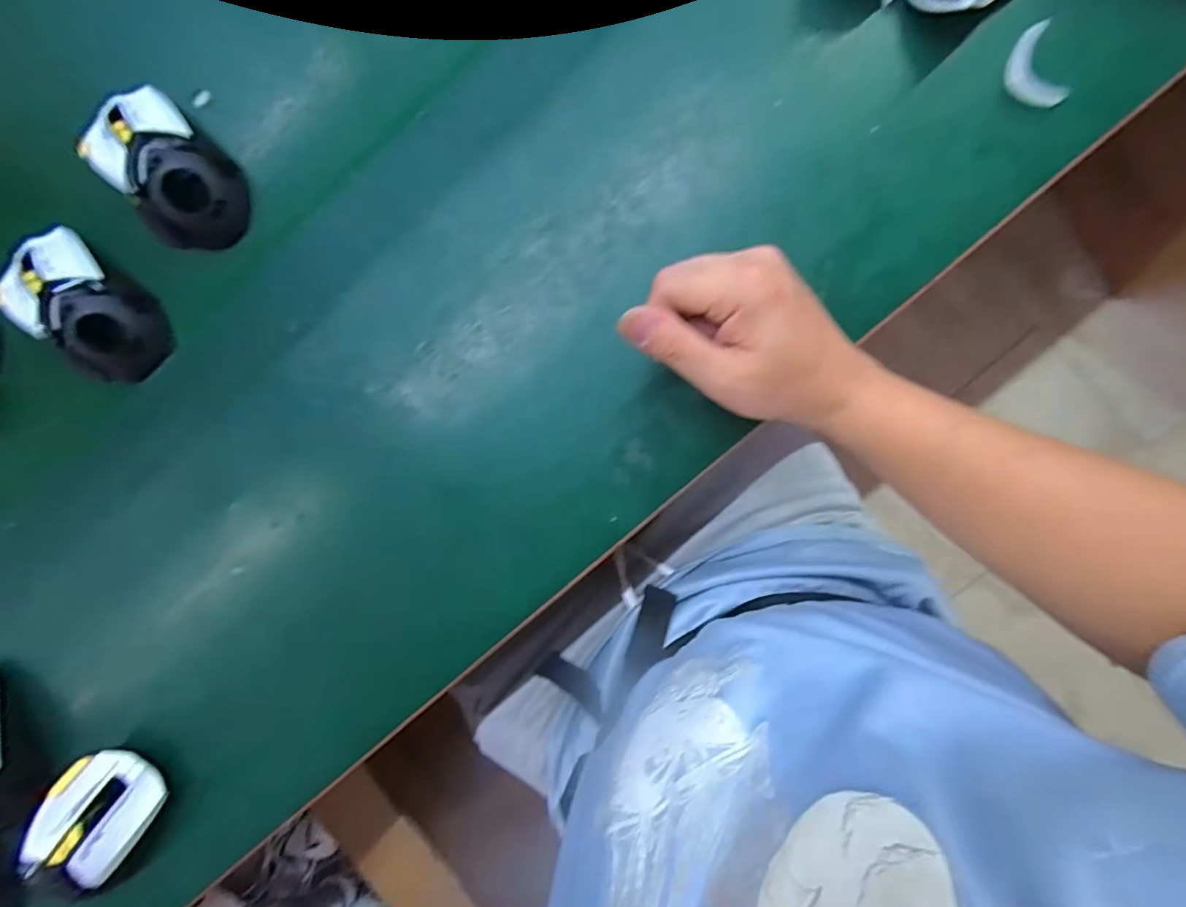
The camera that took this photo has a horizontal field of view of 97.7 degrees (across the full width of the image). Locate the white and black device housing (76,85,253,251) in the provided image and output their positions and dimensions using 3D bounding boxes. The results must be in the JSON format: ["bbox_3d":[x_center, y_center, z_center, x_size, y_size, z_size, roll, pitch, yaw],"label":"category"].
[{"bbox_3d":[-0.290,-0.191,0.345,0.069,0.036,0.124,-44,88,6],"label":"white and black device housing"}]

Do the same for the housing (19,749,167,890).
[{"bbox_3d":[-0.348,0.257,0.358,0.066,0.020,0.098,34,77,-2],"label":"housing"}]

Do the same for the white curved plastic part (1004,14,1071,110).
[{"bbox_3d":[0.260,-0.227,0.306,0.029,0.005,0.046,-22,90,6],"label":"white curved plastic part"}]

